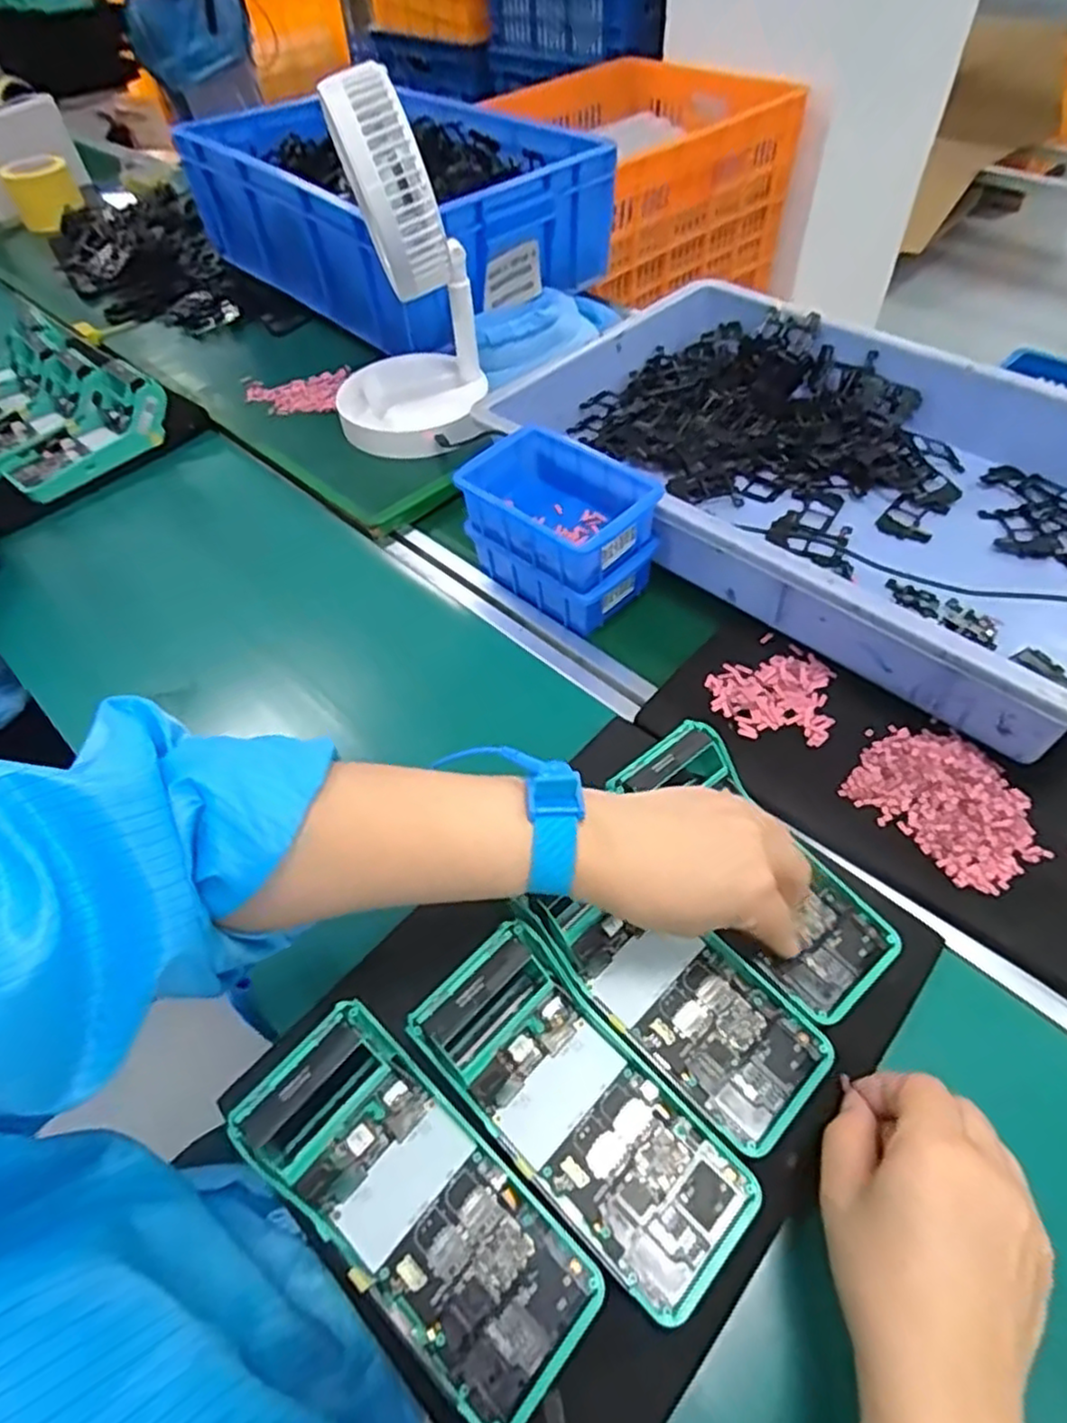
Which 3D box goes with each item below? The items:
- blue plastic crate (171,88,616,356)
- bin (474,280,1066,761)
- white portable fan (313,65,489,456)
[{"bbox_3d":[-0.178,-0.642,0.908,0.328,0.146,0.484,-38,61,-25],"label":"blue plastic crate"},{"bbox_3d":[0.256,-0.216,0.624,0.529,0.079,0.358,38,61,26],"label":"bin"},{"bbox_3d":[-0.130,-0.403,0.663,0.153,0.279,0.164,-8,53,-6],"label":"white portable fan"}]

